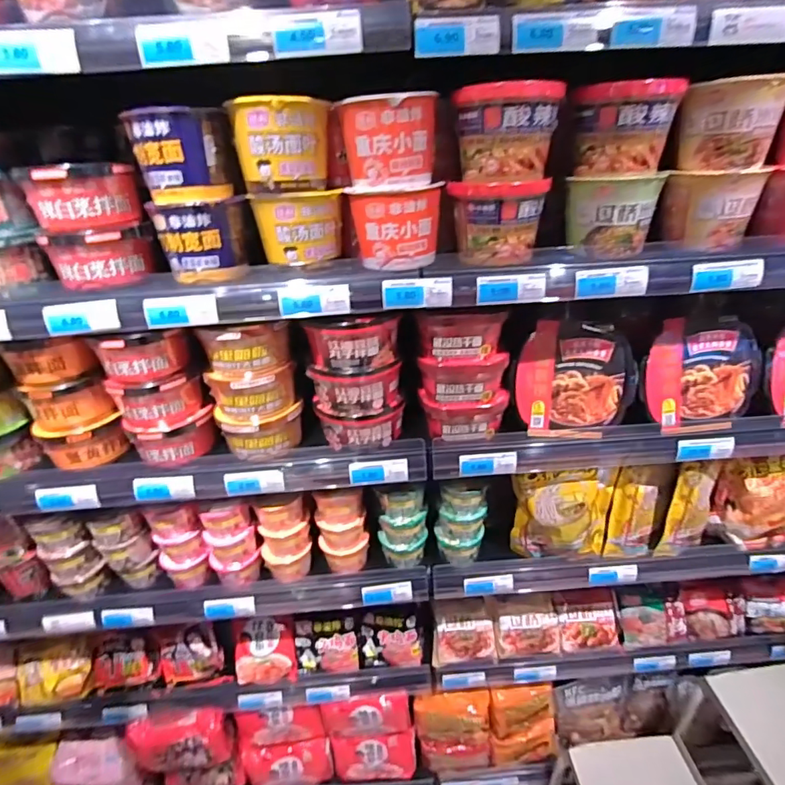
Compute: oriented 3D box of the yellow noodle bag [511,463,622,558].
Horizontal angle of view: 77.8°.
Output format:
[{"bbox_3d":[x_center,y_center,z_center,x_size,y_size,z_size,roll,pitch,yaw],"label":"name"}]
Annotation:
[{"bbox_3d":[0.322,0.231,0.923,0.183,0.210,0.051,0,28,7],"label":"yellow noodle bag"}]

